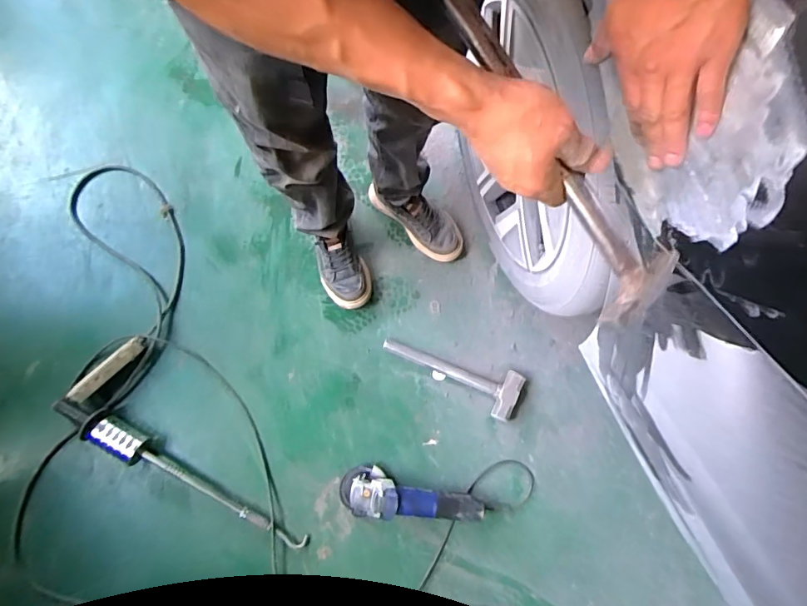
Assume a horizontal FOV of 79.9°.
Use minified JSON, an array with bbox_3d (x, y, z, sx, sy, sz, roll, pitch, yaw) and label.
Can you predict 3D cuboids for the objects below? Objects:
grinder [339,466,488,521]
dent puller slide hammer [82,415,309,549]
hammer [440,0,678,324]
[{"bbox_3d":[0.016,0.392,0.972,0.286,0.102,0.083,7,79,2],"label":"grinder"},{"bbox_3d":[-0.425,0.364,0.959,0.504,0.093,0.078,26,81,6],"label":"dent puller slide hammer"},{"bbox_3d":[0.126,-0.123,0.391,0.085,0.029,0.300,-36,98,-6],"label":"hammer"}]

